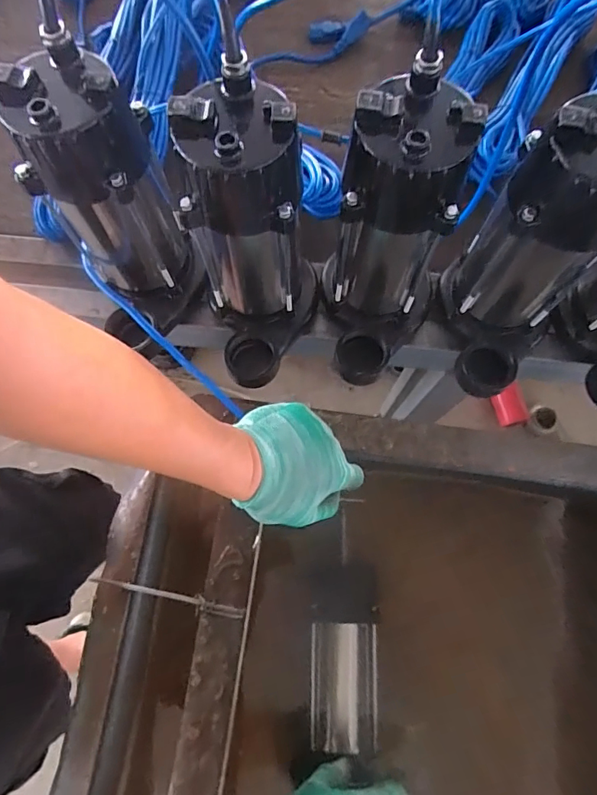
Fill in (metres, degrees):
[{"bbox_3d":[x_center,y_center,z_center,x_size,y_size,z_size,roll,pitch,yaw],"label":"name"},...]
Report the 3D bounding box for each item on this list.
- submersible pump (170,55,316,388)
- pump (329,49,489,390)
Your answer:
[{"bbox_3d":[-0.045,-0.123,0.395,0.103,0.226,0.141,24,75,7],"label":"submersible pump"},{"bbox_3d":[0.069,-0.116,0.402,0.108,0.244,0.139,26,75,7],"label":"pump"}]

